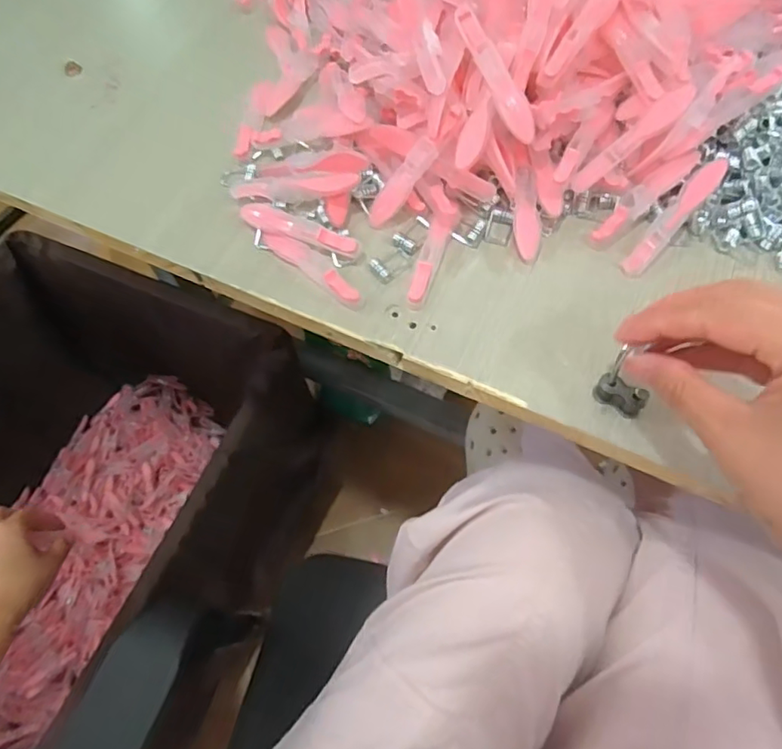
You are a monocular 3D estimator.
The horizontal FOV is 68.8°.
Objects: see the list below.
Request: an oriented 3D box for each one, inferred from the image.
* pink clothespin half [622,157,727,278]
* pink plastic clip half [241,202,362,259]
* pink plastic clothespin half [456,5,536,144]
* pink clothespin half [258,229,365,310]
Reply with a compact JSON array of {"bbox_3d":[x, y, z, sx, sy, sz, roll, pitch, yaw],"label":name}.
[{"bbox_3d":[0.155,-0.086,0.313,0.013,0.005,0.078,41,90,20],"label":"pink clothespin half"},{"bbox_3d":[-0.052,-0.083,0.326,0.077,0.009,0.013,21,67,13],"label":"pink plastic clip half"},{"bbox_3d":[0.056,-0.160,0.304,0.017,0.010,0.078,-28,91,-10],"label":"pink plastic clothespin half"},{"bbox_3d":[-0.045,-0.062,0.320,0.076,0.010,0.015,37,71,19],"label":"pink clothespin half"}]

